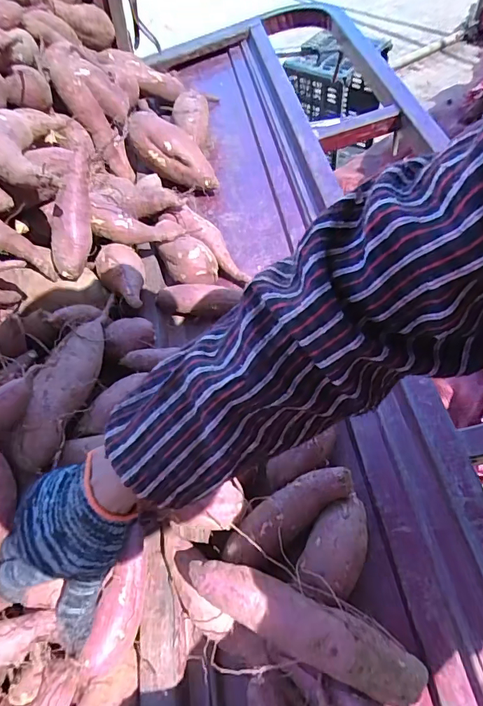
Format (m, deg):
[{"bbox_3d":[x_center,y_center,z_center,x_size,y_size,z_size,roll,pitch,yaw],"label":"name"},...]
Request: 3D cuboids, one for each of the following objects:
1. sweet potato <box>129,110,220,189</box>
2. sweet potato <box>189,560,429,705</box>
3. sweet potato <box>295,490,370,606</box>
[{"bbox_3d":[-0.114,-0.337,0.724,0.173,0.050,0.073,38,62,-1],"label":"sweet potato"},{"bbox_3d":[0.045,0.202,0.320,0.175,0.037,0.043,19,58,13],"label":"sweet potato"},{"bbox_3d":[0.082,0.167,0.372,0.046,0.036,0.090,26,60,17],"label":"sweet potato"}]

